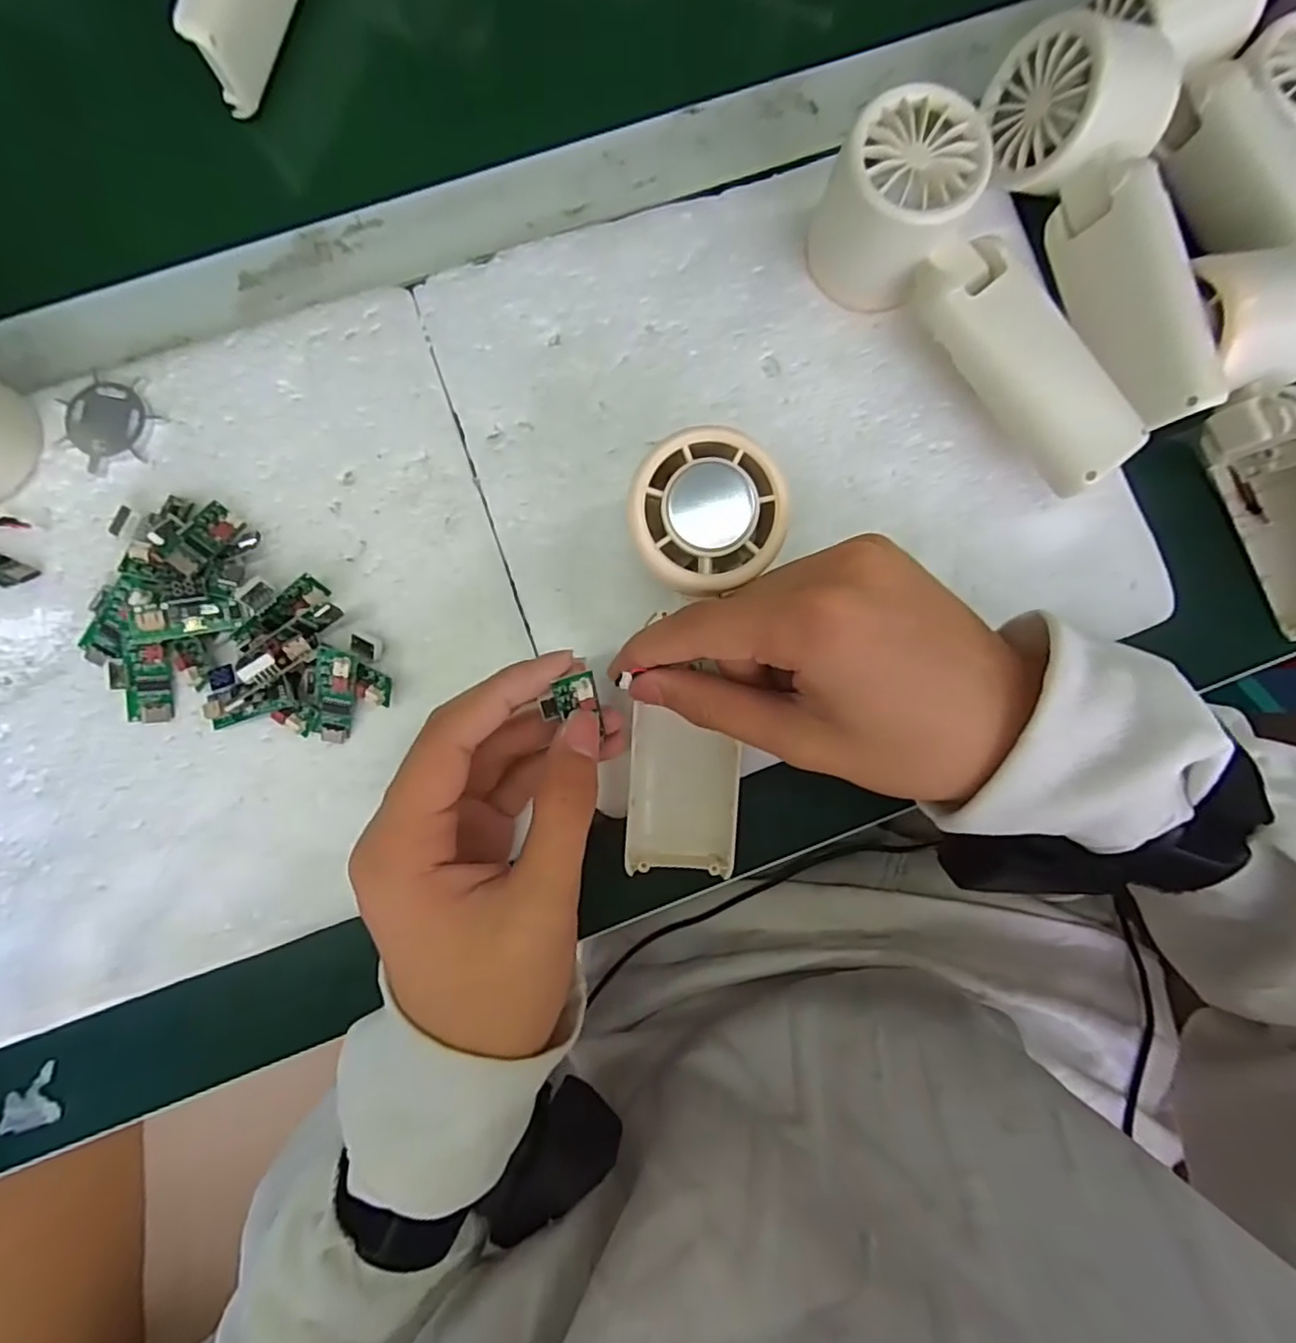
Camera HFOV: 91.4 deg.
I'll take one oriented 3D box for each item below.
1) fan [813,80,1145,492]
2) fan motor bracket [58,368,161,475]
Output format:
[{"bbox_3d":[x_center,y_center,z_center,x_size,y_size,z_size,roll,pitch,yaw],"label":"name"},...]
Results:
[{"bbox_3d":[0.135,-0.146,0.255,0.053,0.055,0.163,-43,88,-5],"label":"fan"},{"bbox_3d":[-0.223,-0.103,0.261,0.037,0.006,0.038,0,85,-2],"label":"fan motor bracket"}]

